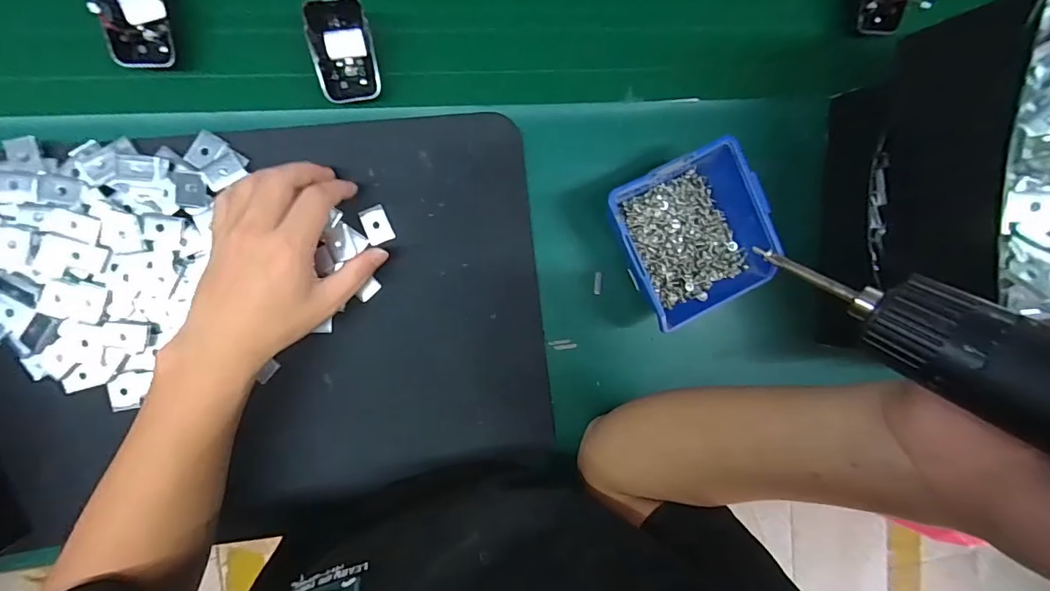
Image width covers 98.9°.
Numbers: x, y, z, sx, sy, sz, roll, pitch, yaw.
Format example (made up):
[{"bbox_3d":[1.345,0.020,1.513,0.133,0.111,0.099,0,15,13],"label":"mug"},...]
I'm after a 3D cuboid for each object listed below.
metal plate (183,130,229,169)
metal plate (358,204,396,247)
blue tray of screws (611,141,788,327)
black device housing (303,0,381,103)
[{"bbox_3d":[-0.242,-0.109,0.341,0.018,0.007,0.028,34,90,-9],"label":"metal plate"},{"bbox_3d":[-0.119,-0.057,0.360,0.020,0.004,0.030,-21,97,-5],"label":"metal plate"},{"bbox_3d":[0.131,-0.044,0.369,0.113,0.068,0.120,-28,98,-4],"label":"blue tray of screws"},{"bbox_3d":[-0.139,-0.187,0.345,0.045,0.019,0.069,-12,115,-11],"label":"black device housing"}]

